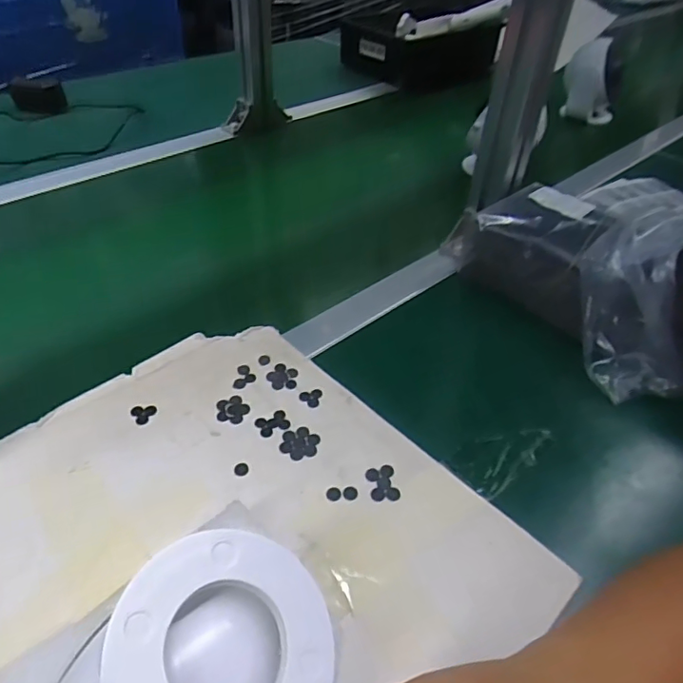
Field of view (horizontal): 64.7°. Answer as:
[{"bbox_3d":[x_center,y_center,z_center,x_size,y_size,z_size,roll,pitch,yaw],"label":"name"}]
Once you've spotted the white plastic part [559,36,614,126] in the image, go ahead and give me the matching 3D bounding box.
[{"bbox_3d":[0.439,-0.454,0.945,0.095,0.133,0.088,18,46,17],"label":"white plastic part"}]

